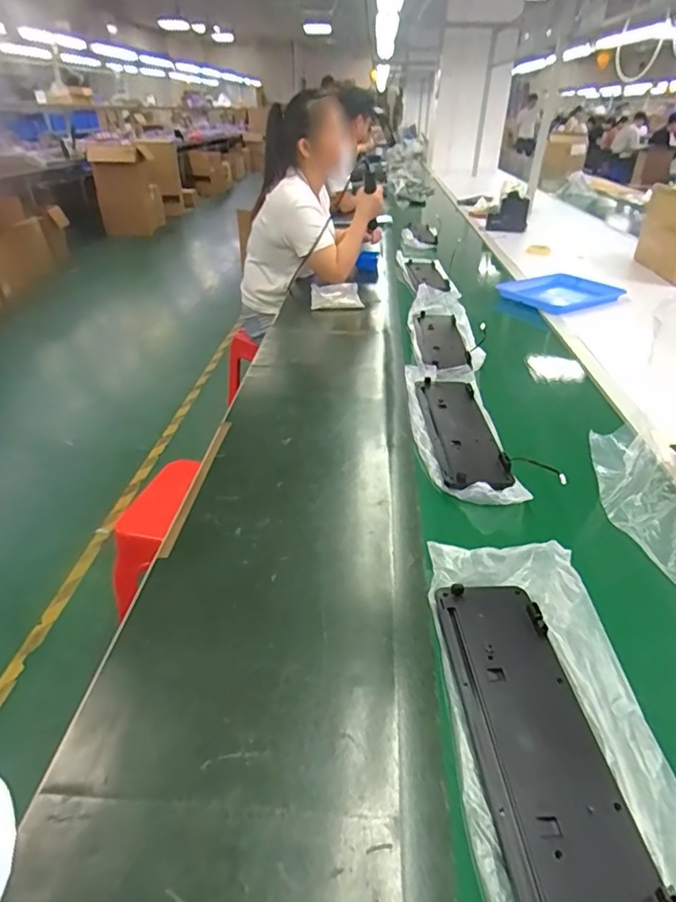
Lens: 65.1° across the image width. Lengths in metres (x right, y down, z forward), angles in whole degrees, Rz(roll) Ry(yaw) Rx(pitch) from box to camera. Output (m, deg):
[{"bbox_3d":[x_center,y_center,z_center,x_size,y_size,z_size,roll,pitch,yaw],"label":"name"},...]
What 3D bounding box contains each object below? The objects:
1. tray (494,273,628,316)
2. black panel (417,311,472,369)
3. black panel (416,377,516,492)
[{"bbox_3d":[0.674,-0.483,1.640,0.335,0.049,0.244,-17,37,-25],"label":"tray"},{"bbox_3d":[0.249,-0.277,1.294,0.103,0.015,0.360,2,34,2],"label":"black panel"},{"bbox_3d":[0.213,-0.040,0.930,0.106,0.026,0.374,0,33,0],"label":"black panel"}]

